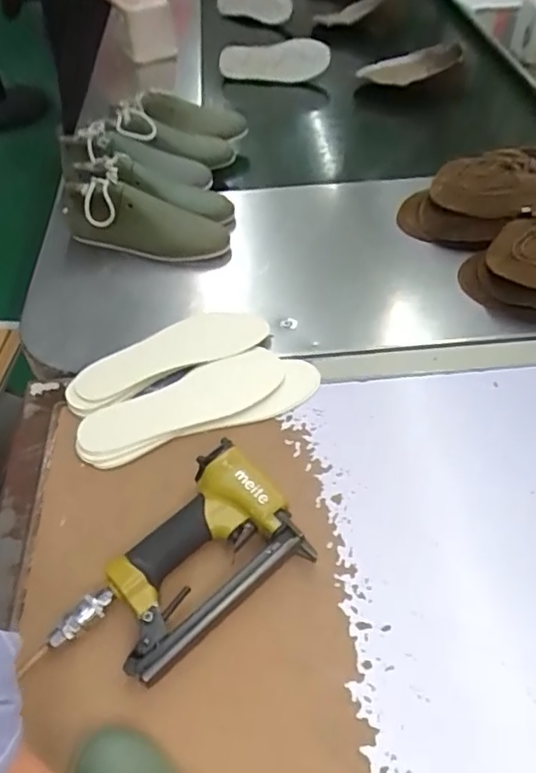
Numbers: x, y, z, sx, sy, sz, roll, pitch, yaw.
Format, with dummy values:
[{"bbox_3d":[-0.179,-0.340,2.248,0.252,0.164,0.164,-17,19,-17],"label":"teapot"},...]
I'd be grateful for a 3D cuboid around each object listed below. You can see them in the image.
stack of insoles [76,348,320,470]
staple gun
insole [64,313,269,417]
[{"bbox_3d":[-0.076,0.018,0.639,0.264,0.017,0.087,-18,52,-14],"label":"stack of insoles"},{"bbox_3d":[-0.082,0.159,0.512,0.225,0.044,0.136,-31,56,-23],"label":"staple gun"},{"bbox_3d":[-0.122,-0.039,0.688,0.245,0.010,0.080,-23,53,-18],"label":"insole"}]

